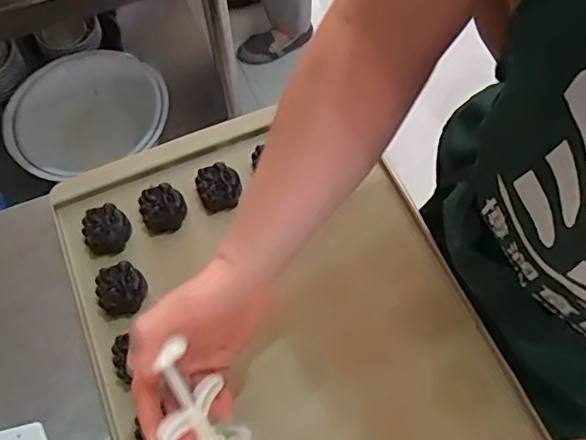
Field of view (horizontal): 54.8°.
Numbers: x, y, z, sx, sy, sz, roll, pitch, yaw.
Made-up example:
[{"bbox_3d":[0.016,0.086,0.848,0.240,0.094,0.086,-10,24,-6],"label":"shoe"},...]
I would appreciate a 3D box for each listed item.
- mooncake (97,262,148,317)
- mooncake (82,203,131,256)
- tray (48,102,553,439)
[{"bbox_3d":[-0.192,0.078,0.633,0.050,0.031,0.051,-1,64,2],"label":"mooncake"},{"bbox_3d":[-0.220,0.012,0.669,0.051,0.029,0.051,-1,64,2],"label":"mooncake"},{"bbox_3d":[-0.009,0.126,0.608,0.397,0.047,0.570,-23,65,-8],"label":"tray"}]

